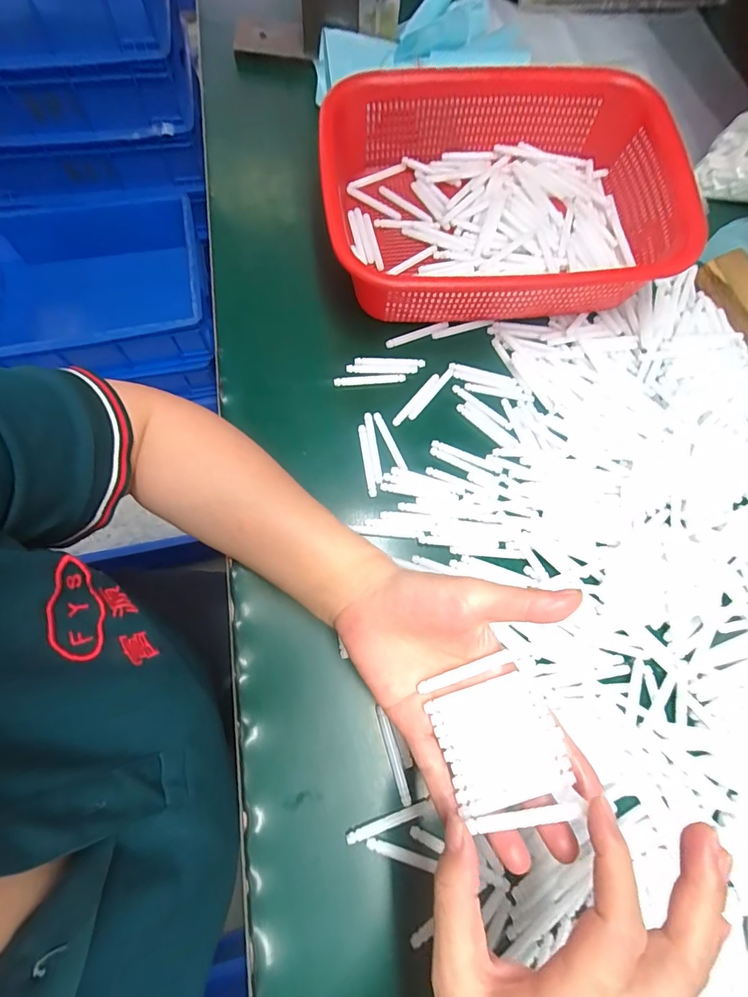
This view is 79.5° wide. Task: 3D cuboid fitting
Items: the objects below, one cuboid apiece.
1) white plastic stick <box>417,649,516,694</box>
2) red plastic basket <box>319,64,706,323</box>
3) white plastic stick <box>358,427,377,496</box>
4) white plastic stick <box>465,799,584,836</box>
[{"bbox_3d":[0.050,0.094,0.242,0.053,0.004,0.006,-27,74,13],"label":"white plastic stick"},{"bbox_3d":[0.110,-0.244,0.382,0.291,0.086,0.207,-4,72,-3],"label":"red plastic basket"},{"bbox_3d":[-0.005,-0.030,0.349,0.006,0.004,0.058,-8,72,-5],"label":"white plastic stick"},{"bbox_3d":[0.070,0.150,0.211,0.052,0.005,0.006,-19,72,12],"label":"white plastic stick"}]

